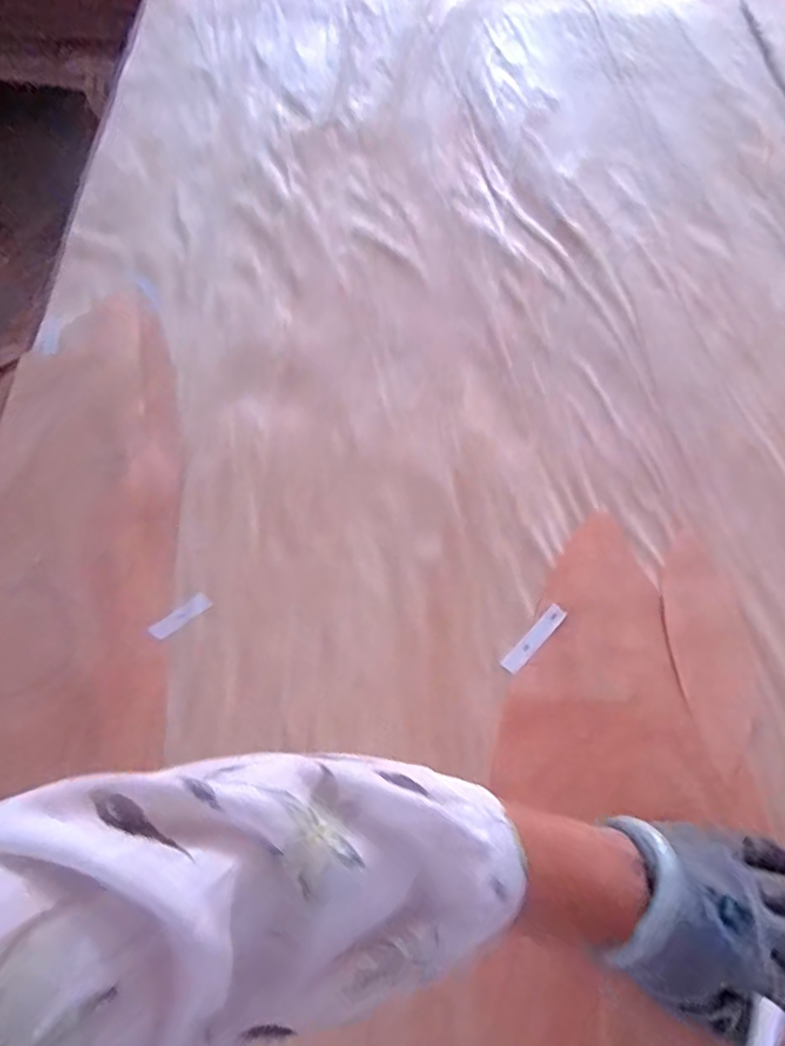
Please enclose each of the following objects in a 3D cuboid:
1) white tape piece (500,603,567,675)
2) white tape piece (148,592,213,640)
[{"bbox_3d":[0.105,0.085,0.437,0.013,0.004,0.062,40,71,20],"label":"white tape piece"},{"bbox_3d":[-0.155,0.069,0.434,0.044,0.004,0.014,-37,74,-22],"label":"white tape piece"}]

